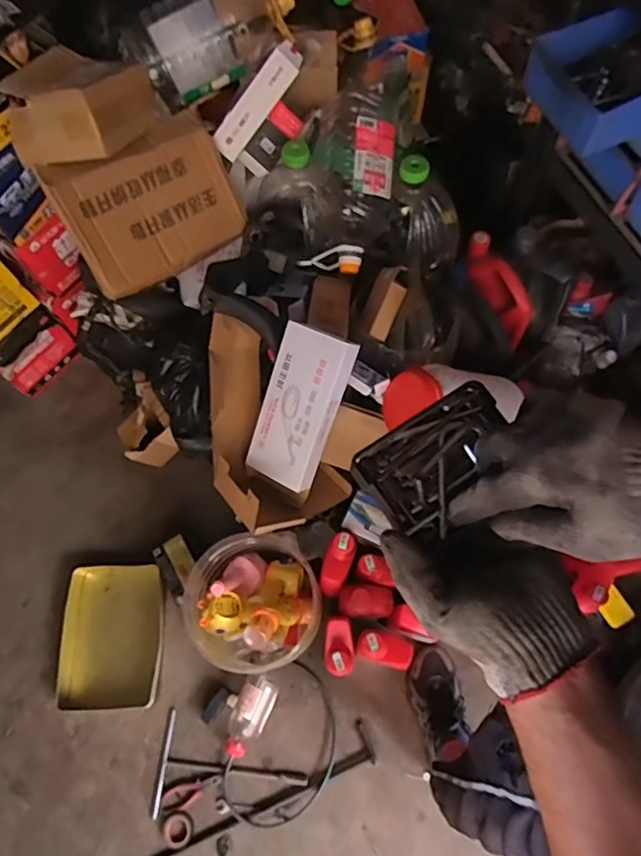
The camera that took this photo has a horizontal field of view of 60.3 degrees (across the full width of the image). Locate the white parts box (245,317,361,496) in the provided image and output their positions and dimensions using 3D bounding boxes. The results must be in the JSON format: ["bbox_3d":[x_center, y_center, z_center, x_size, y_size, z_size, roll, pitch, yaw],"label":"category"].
[{"bbox_3d":[-0.040,-0.044,1.104,0.147,0.046,0.321,21,104,11],"label":"white parts box"}]

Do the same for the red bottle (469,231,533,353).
[{"bbox_3d":[0.426,-0.328,1.295,0.091,0.079,0.280,-31,96,-15],"label":"red bottle"}]

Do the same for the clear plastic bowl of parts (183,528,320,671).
[{"bbox_3d":[-0.137,0.357,1.115,0.258,0.233,0.241,-1,67,2],"label":"clear plastic bowl of parts"}]

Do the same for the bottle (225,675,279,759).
[{"bbox_3d":[-0.147,0.598,1.143,0.073,0.066,0.170,24,79,12],"label":"bottle"}]

